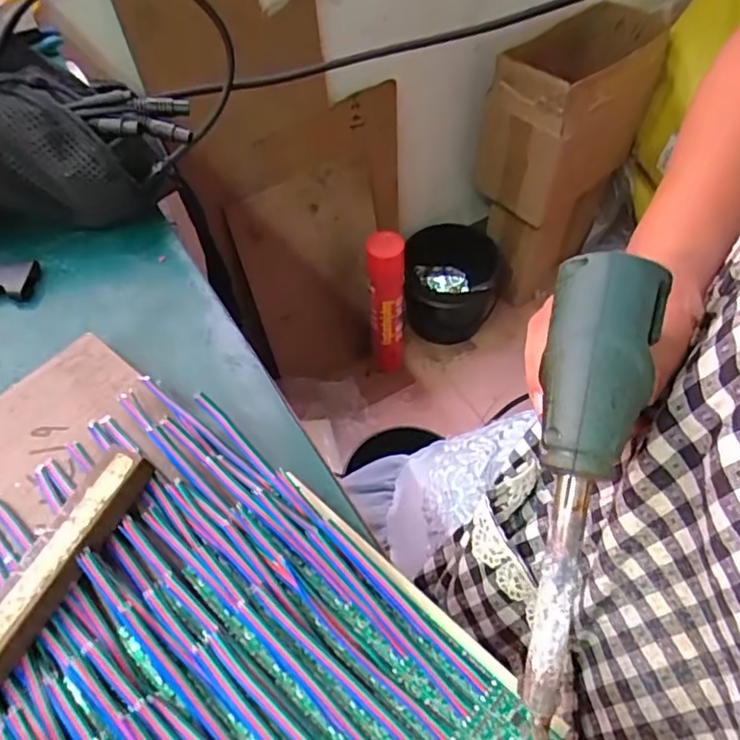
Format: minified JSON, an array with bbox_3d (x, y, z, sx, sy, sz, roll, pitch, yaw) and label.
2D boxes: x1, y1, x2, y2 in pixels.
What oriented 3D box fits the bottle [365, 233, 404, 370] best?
[{"bbox_3d":[0.034,-0.119,1.170,0.072,0.350,0.063,1,55,2],"label":"bottle"}]

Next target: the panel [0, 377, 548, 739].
[{"bbox_3d":[-0.070,0.119,0.246,0.254,0.013,0.158,37,64,23],"label":"panel"}]

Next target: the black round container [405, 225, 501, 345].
[{"bbox_3d":[0.182,-0.191,1.340,0.207,0.187,0.195,0,55,1],"label":"black round container"}]

